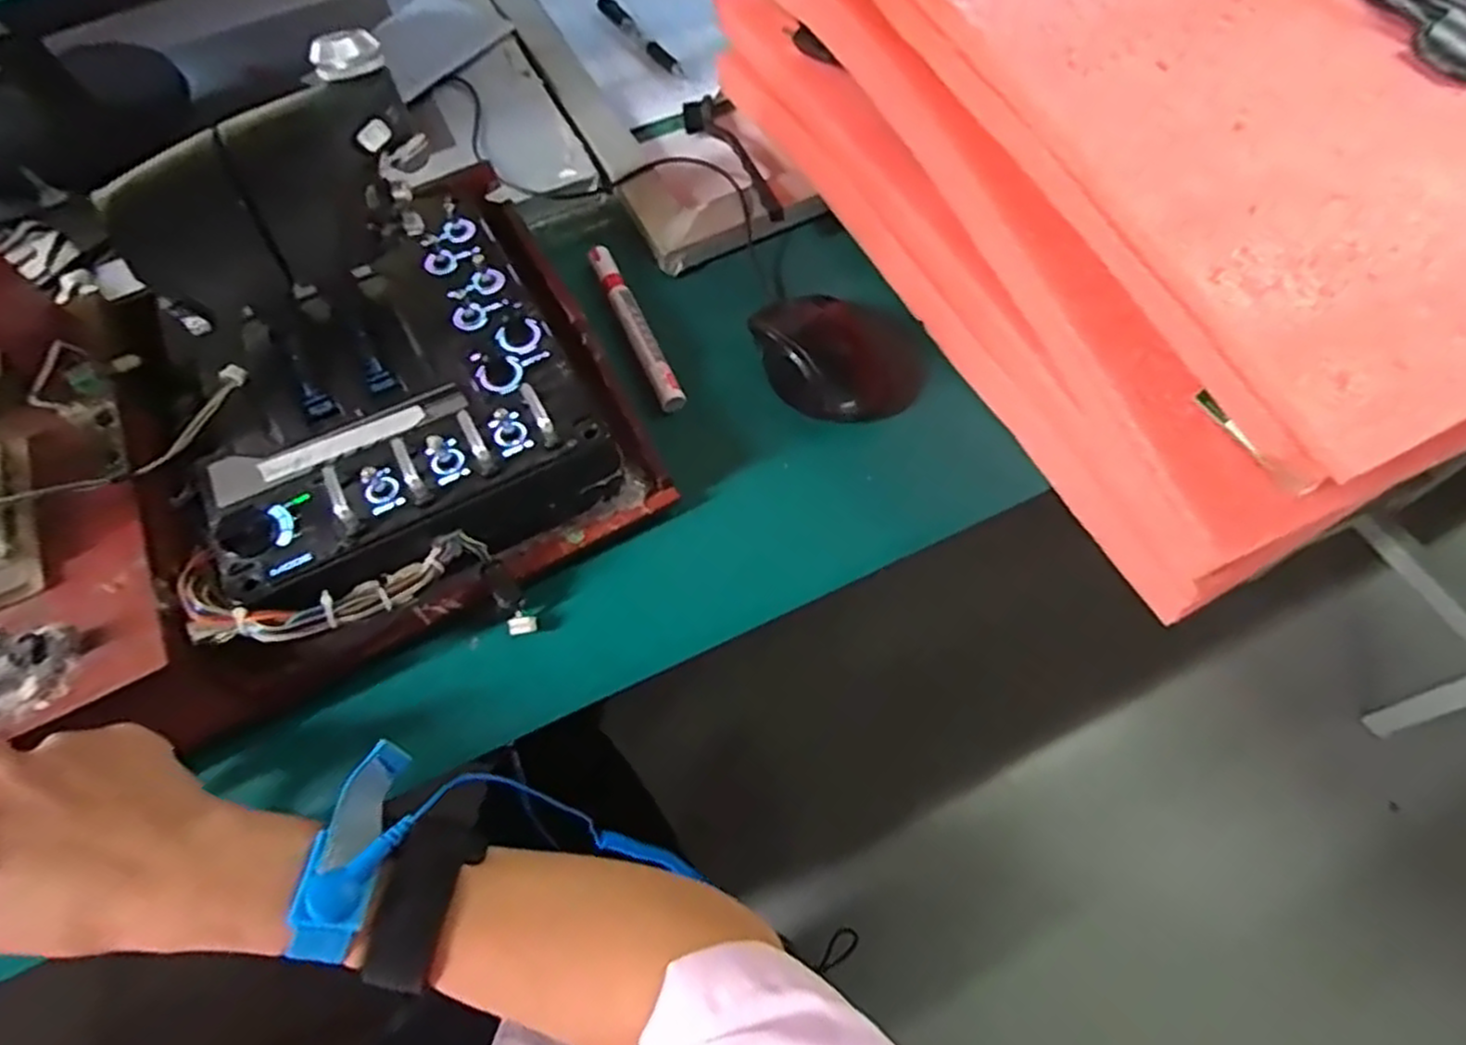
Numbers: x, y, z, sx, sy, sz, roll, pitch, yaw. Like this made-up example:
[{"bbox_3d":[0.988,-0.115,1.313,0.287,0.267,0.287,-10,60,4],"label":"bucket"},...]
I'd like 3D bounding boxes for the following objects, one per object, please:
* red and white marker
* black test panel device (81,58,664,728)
[{"bbox_3d":[-0.063,-0.126,0.474,0.017,0.013,0.138,-22,62,-9],"label":"red and white marker"},{"bbox_3d":[-0.192,-0.082,0.369,0.229,0.122,0.236,-27,63,-11],"label":"black test panel device"}]

